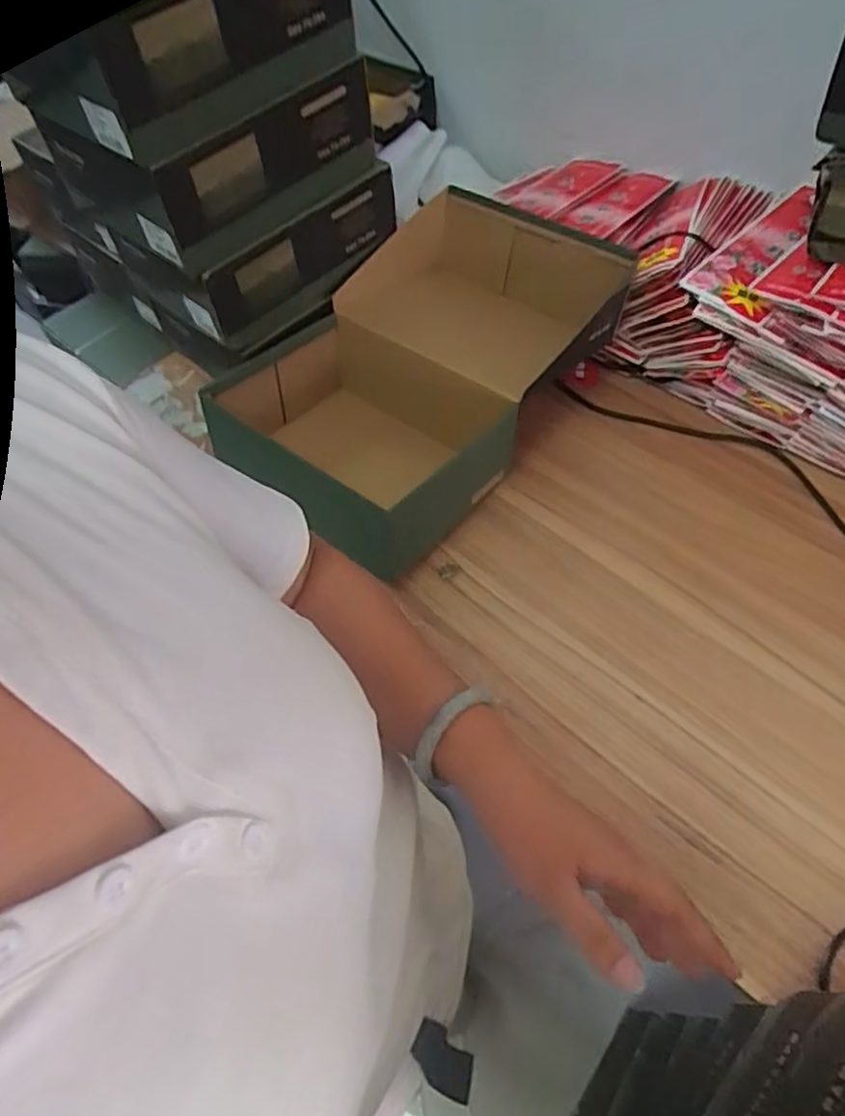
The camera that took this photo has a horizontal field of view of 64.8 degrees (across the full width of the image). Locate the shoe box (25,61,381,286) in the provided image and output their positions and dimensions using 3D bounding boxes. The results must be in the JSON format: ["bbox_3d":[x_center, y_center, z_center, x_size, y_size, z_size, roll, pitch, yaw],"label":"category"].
[{"bbox_3d":[-0.265,-0.526,0.855,0.246,0.126,0.335,36,66,24],"label":"shoe box"}]

